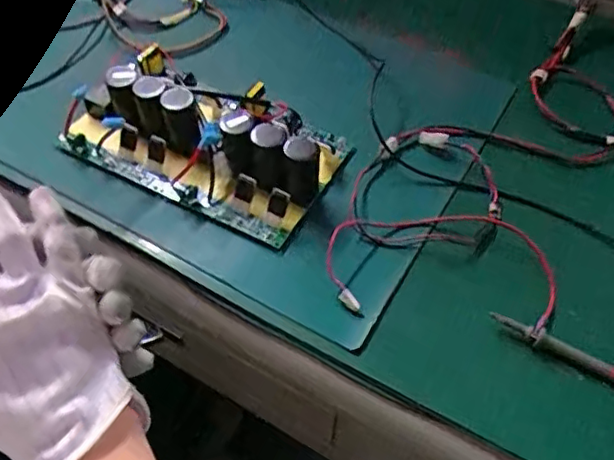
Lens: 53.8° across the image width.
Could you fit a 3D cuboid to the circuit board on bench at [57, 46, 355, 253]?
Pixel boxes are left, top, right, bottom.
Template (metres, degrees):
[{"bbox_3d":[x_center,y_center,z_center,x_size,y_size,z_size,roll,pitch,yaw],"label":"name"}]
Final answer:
[{"bbox_3d":[-0.094,-0.095,0.540,0.247,0.050,0.140,26,56,18],"label":"circuit board on bench"}]

